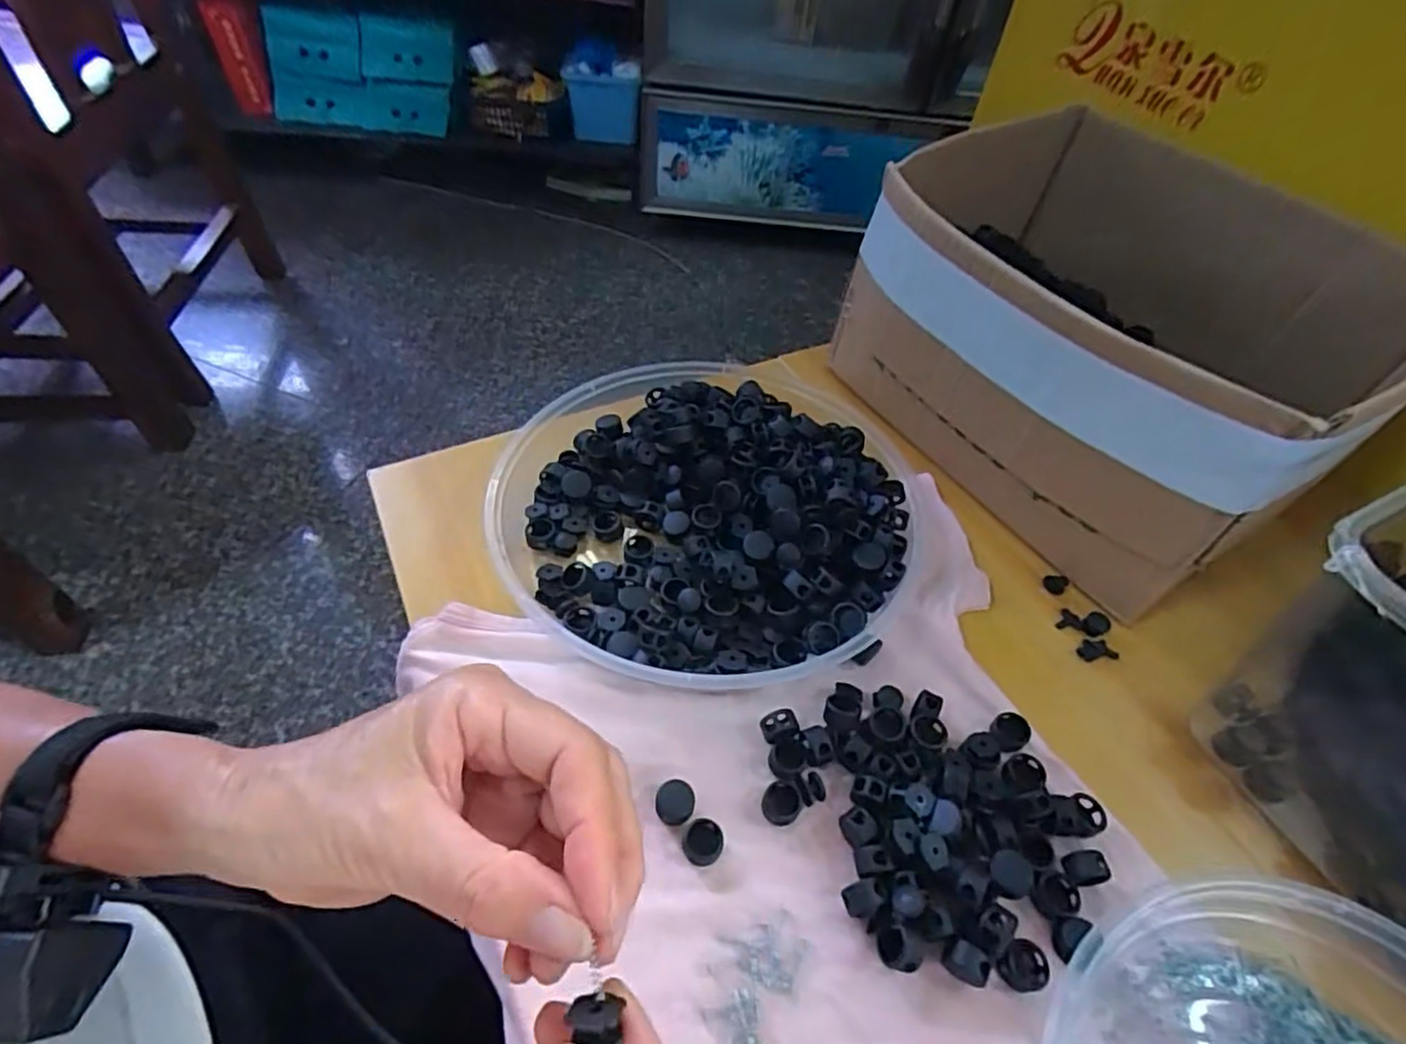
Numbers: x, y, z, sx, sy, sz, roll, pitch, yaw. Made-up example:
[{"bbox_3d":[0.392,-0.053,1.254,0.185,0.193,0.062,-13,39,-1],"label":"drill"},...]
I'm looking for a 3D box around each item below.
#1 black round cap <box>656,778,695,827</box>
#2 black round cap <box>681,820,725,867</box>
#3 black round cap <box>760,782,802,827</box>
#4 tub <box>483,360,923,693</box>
[{"bbox_3d":[-0.012,0.123,0.297,0.017,0.006,0.017,3,51,-3],"label":"black round cap"},{"bbox_3d":[0.000,0.136,0.286,0.017,0.009,0.017,3,51,-3],"label":"black round cap"},{"bbox_3d":[0.035,0.124,0.297,0.017,0.006,0.017,3,51,-3],"label":"black round cap"},{"bbox_3d":[0.004,-0.017,0.383,0.226,0.040,0.233,3,51,-3],"label":"tub"}]

